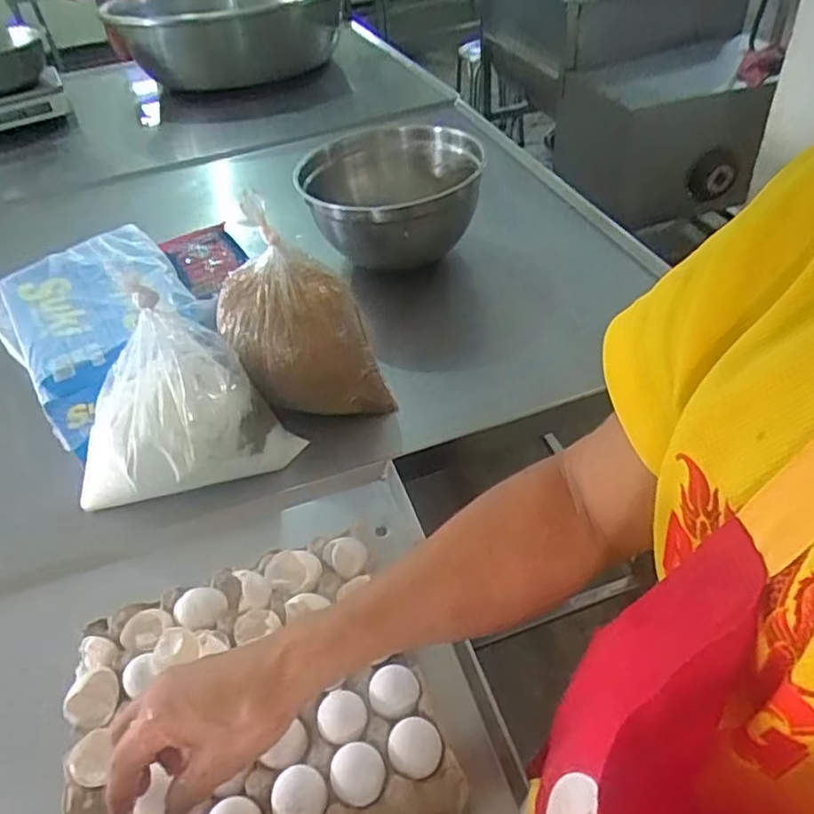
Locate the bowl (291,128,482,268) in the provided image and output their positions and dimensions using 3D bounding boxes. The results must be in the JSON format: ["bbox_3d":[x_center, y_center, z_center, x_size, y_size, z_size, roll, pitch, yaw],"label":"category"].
[{"bbox_3d":[-0.025,-0.368,1.127,0.295,0.148,0.356,-15,43,-8],"label":"bowl"}]

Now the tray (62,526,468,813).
[{"bbox_3d":[-0.139,0.251,0.548,0.291,0.054,0.274,-17,43,-11],"label":"tray"}]

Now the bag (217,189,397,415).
[{"bbox_3d":[-0.138,-0.114,0.800,0.176,0.258,0.114,-16,43,-10],"label":"bag"}]

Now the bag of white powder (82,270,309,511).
[{"bbox_3d":[-0.278,-0.006,0.743,0.254,0.223,0.129,-20,44,-14],"label":"bag of white powder"}]

